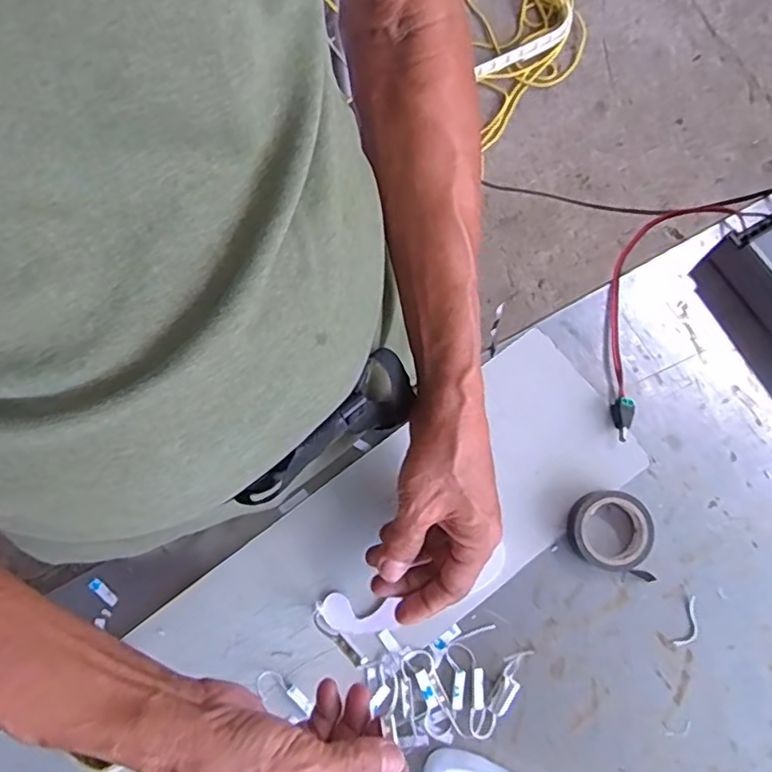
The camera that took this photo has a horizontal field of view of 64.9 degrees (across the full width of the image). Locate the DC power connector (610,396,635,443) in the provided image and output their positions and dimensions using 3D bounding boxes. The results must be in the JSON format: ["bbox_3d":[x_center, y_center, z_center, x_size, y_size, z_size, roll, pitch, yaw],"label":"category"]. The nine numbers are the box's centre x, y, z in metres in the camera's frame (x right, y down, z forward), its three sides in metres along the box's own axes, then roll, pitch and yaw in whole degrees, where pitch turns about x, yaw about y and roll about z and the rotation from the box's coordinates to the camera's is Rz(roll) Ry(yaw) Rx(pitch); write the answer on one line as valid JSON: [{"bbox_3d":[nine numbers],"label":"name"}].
[{"bbox_3d":[0.182,0.025,0.471,0.014,0.012,0.035,10,77,4],"label":"DC power connector"}]

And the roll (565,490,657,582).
[{"bbox_3d":[0.166,0.108,0.448,0.060,0.022,0.056,0,76,2],"label":"roll"}]

